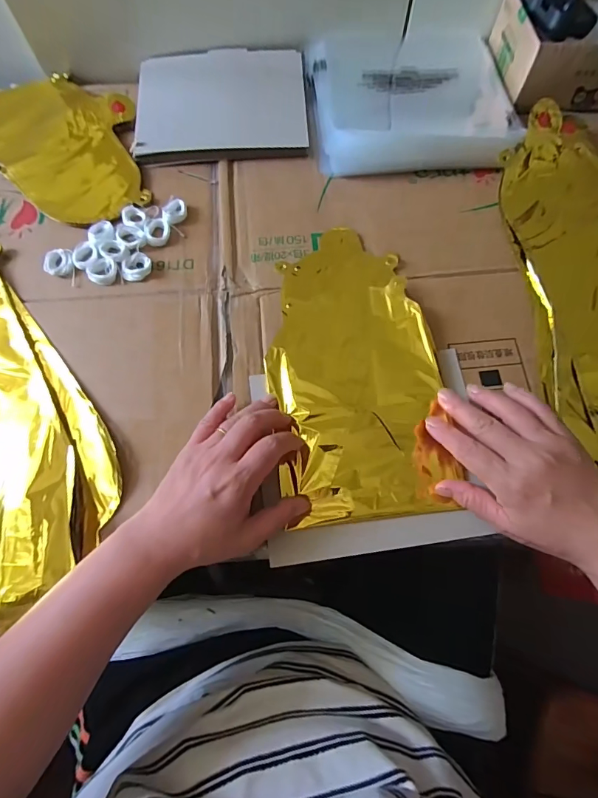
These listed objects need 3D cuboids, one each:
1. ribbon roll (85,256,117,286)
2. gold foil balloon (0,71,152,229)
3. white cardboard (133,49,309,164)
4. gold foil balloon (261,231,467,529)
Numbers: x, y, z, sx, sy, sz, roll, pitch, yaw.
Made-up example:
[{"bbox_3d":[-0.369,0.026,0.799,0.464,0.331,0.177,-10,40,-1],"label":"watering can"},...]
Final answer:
[{"bbox_3d":[-0.194,-0.127,0.409,0.029,0.009,0.027,0,68,0],"label":"ribbon roll"},{"bbox_3d":[-0.376,-0.290,0.467,0.400,0.012,0.231,-3,68,-1],"label":"gold foil balloon"},{"bbox_3d":[-0.091,-0.350,0.491,0.194,0.018,0.165,-4,69,-2],"label":"white cardboard"},{"bbox_3d":[0.046,-0.035,0.382,0.145,0.014,0.275,-8,71,-2],"label":"gold foil balloon"}]

